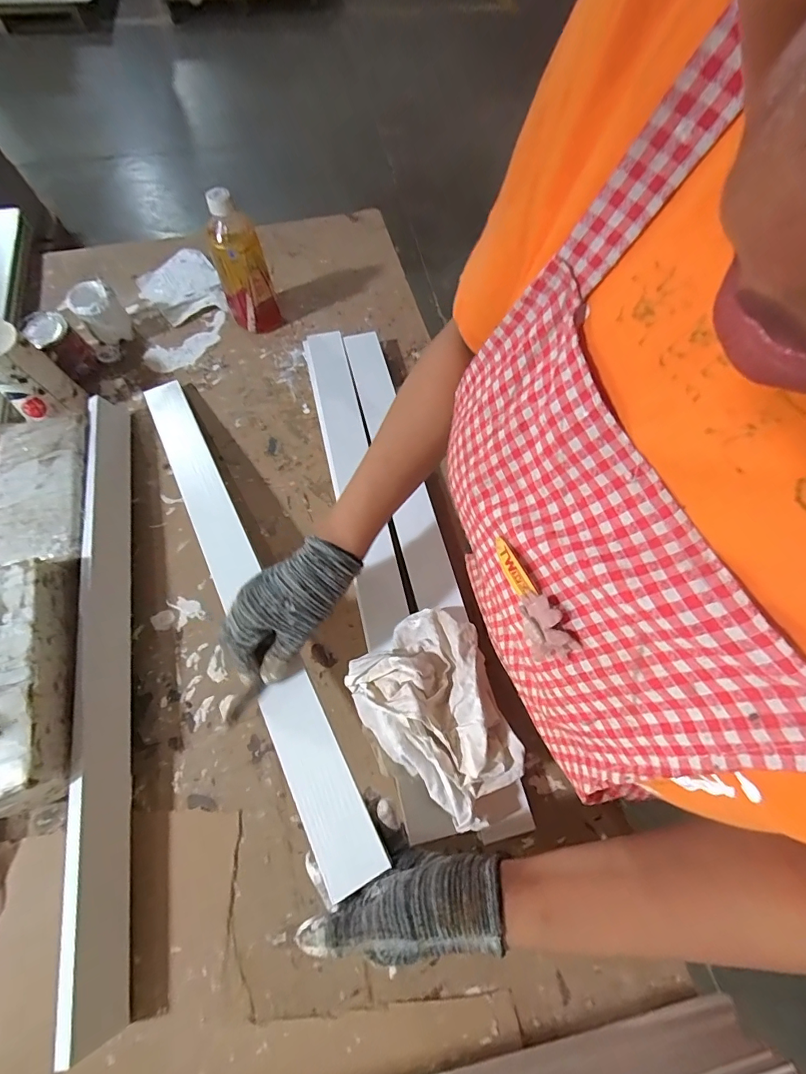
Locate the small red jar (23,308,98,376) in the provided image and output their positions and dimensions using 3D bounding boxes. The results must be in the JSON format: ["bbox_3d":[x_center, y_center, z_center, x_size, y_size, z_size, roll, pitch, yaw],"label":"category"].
[{"bbox_3d":[-0.481,-0.267,0.633,0.061,0.078,0.058,39,70,15],"label":"small red jar"}]

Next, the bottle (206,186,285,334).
[{"bbox_3d":[-0.226,-0.380,0.631,0.075,0.185,0.056,-16,67,-9],"label":"bottle"}]

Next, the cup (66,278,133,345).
[{"bbox_3d":[-0.441,-0.325,0.659,0.062,0.079,0.059,-35,71,-16],"label":"cup"}]

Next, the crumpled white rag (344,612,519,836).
[{"bbox_3d":[0.038,0.149,0.401,0.124,0.049,0.163,-37,71,-17],"label":"crumpled white rag"}]

